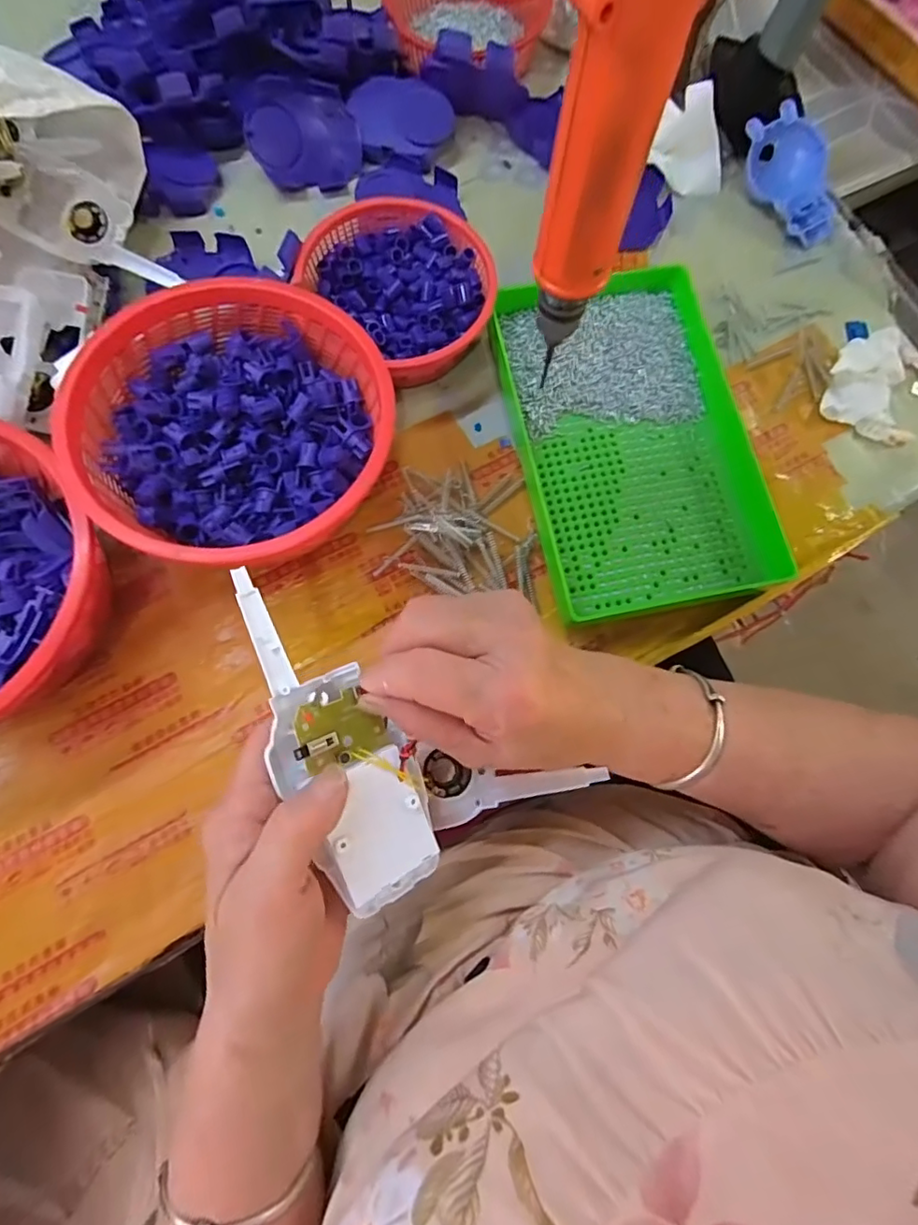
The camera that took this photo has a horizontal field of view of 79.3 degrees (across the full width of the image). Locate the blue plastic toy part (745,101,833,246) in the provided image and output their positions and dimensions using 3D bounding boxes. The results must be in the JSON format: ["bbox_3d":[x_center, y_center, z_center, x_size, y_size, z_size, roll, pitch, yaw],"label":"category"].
[{"bbox_3d":[0.268,-0.346,0.445,0.044,0.033,0.103,-26,93,-8],"label":"blue plastic toy part"}]

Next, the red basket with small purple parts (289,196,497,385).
[{"bbox_3d":[-0.038,-0.229,0.397,0.132,0.050,0.116,41,76,7],"label":"red basket with small purple parts"}]

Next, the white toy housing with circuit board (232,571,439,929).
[{"bbox_3d":[-0.059,0.059,0.255,0.055,0.028,0.163,-29,93,-9],"label":"white toy housing with circuit board"}]

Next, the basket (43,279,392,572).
[{"bbox_3d":[-0.134,-0.107,0.349,0.177,0.080,0.176,-35,80,-12],"label":"basket"}]

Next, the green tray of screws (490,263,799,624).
[{"bbox_3d":[0.116,-0.121,0.385,0.149,0.033,0.246,-9,76,-6],"label":"green tray of screws"}]

